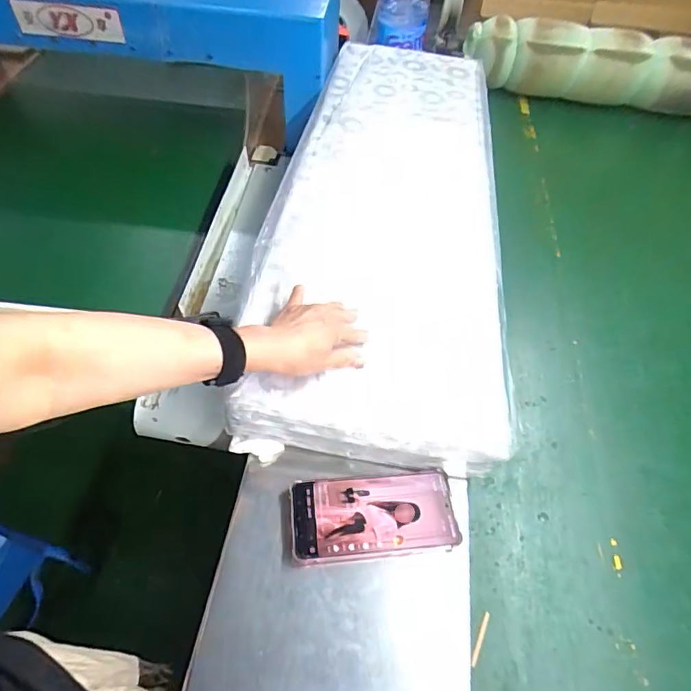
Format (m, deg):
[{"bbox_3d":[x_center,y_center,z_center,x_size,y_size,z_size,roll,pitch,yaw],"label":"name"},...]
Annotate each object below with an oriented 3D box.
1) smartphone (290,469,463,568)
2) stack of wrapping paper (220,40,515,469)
[{"bbox_3d":[0.028,0.168,0.490,0.162,0.017,0.077,-3,53,-7],"label":"smartphone"},{"bbox_3d":[0.070,-0.242,0.771,0.311,0.069,0.878,8,51,1],"label":"stack of wrapping paper"}]

